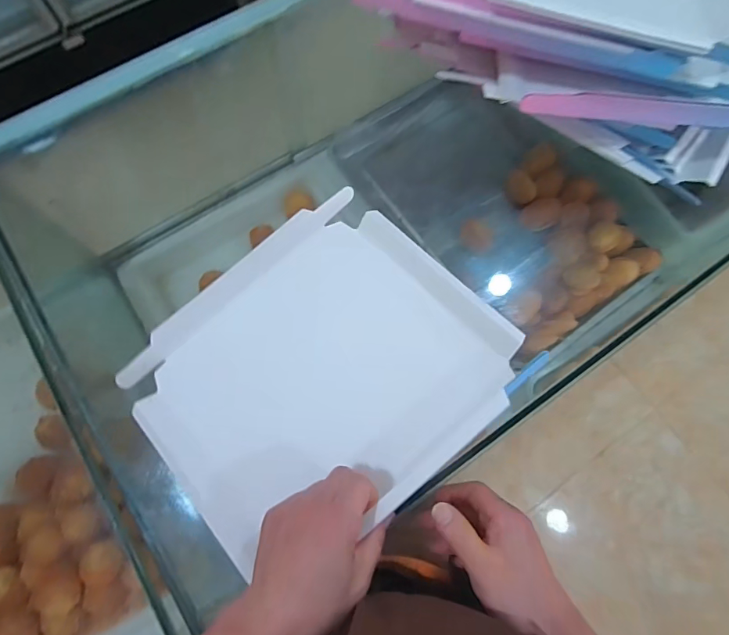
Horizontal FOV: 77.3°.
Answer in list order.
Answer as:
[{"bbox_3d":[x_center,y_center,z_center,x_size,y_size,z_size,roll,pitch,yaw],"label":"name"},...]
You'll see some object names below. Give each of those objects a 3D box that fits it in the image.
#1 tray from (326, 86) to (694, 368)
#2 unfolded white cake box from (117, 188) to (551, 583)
[{"bbox_3d":[0.266,-0.233,0.901,0.429,0.078,0.593,-39,72,-7],"label":"tray"},{"bbox_3d":[-0.049,0.048,0.445,0.322,0.083,0.281,-38,78,-12],"label":"unfolded white cake box"}]

